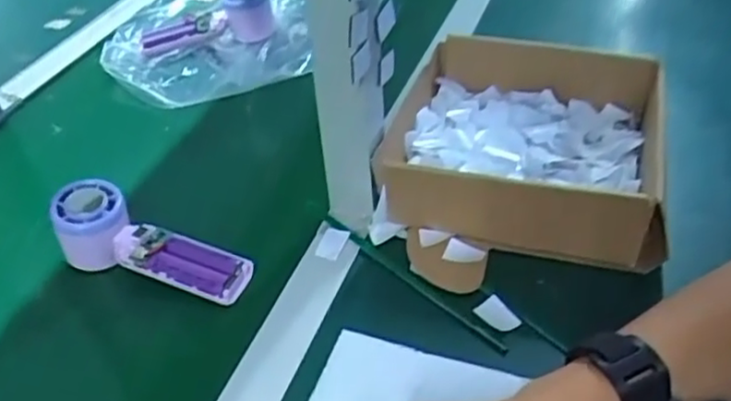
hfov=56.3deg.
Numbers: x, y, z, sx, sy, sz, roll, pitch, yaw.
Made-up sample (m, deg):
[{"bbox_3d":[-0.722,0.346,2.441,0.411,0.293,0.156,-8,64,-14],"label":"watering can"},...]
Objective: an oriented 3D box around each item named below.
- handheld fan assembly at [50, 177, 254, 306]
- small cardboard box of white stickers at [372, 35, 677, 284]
[{"bbox_3d":[-0.172,0.040,0.548,0.164,0.052,0.049,22,45,6],"label":"handheld fan assembly"},{"bbox_3d":[0.140,-0.050,0.598,0.224,0.072,0.276,8,42,13],"label":"small cardboard box of white stickers"}]

